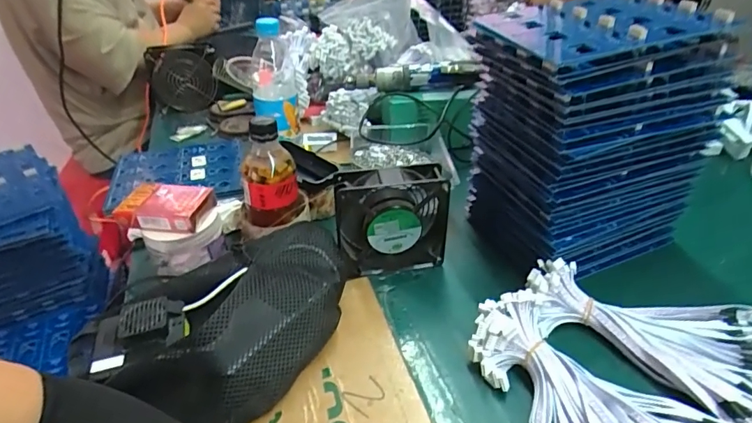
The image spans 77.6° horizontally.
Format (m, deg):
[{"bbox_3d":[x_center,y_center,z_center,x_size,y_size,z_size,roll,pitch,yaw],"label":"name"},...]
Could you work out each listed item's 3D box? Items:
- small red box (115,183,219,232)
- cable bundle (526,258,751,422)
[{"bbox_3d":[-0.231,-0.005,0.512,0.094,0.026,0.060,4,36,8],"label":"small red box"},{"bbox_3d":[0.260,0.103,0.436,0.225,0.043,0.144,23,43,32],"label":"cable bundle"}]

